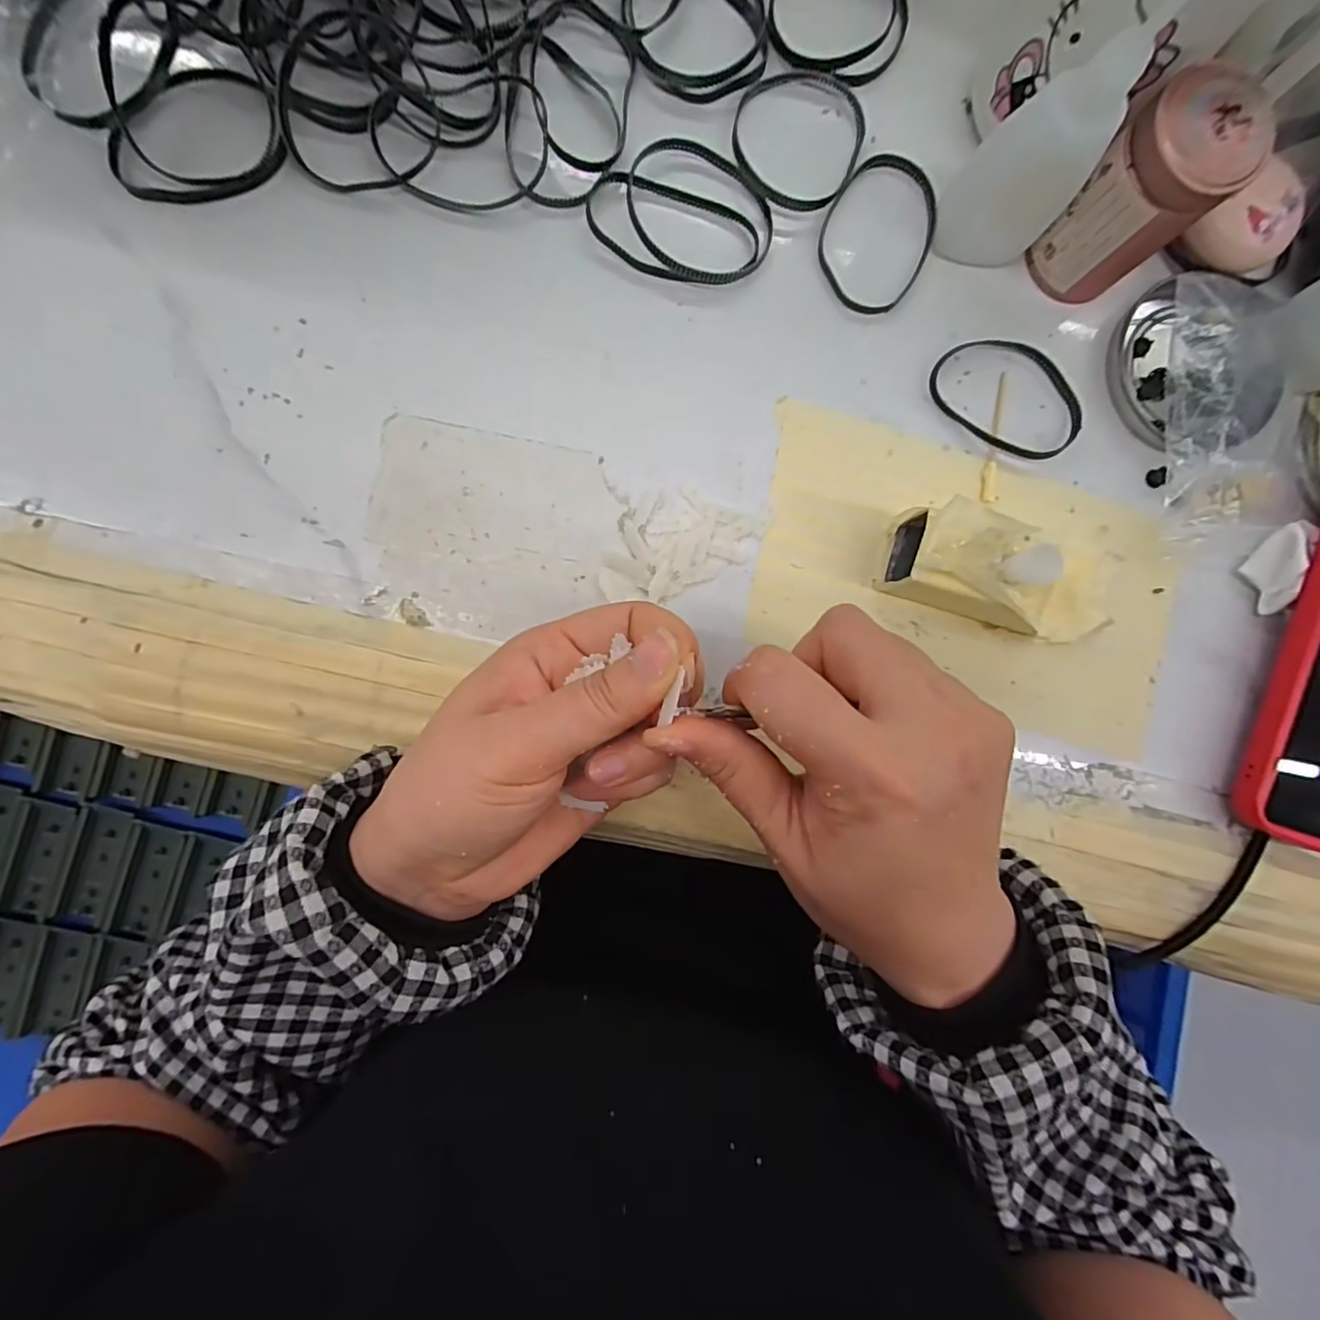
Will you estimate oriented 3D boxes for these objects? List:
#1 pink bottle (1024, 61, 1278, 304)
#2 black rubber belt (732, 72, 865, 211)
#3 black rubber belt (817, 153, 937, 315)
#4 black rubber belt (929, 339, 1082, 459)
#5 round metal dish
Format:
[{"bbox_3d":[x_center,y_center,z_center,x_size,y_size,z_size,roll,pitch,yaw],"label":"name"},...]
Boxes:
[{"bbox_3d":[0.188,-0.183,0.231,0.037,0.067,0.044,-37,92,-5],"label":"pink bottle"},{"bbox_3d":[0.061,-0.225,0.252,0.060,0.008,0.057,0,89,-5],"label":"black rubber belt"},{"bbox_3d":[0.096,-0.187,0.254,0.048,0.004,0.069,29,87,-4],"label":"black rubber belt"},{"bbox_3d":[0.157,-0.119,0.261,0.070,0.005,0.048,35,86,-4],"label":"black rubber belt"},{"bbox_3d":[0.244,-0.132,0.257,0.069,0.019,0.074,0,89,-5],"label":"round metal dish"}]

